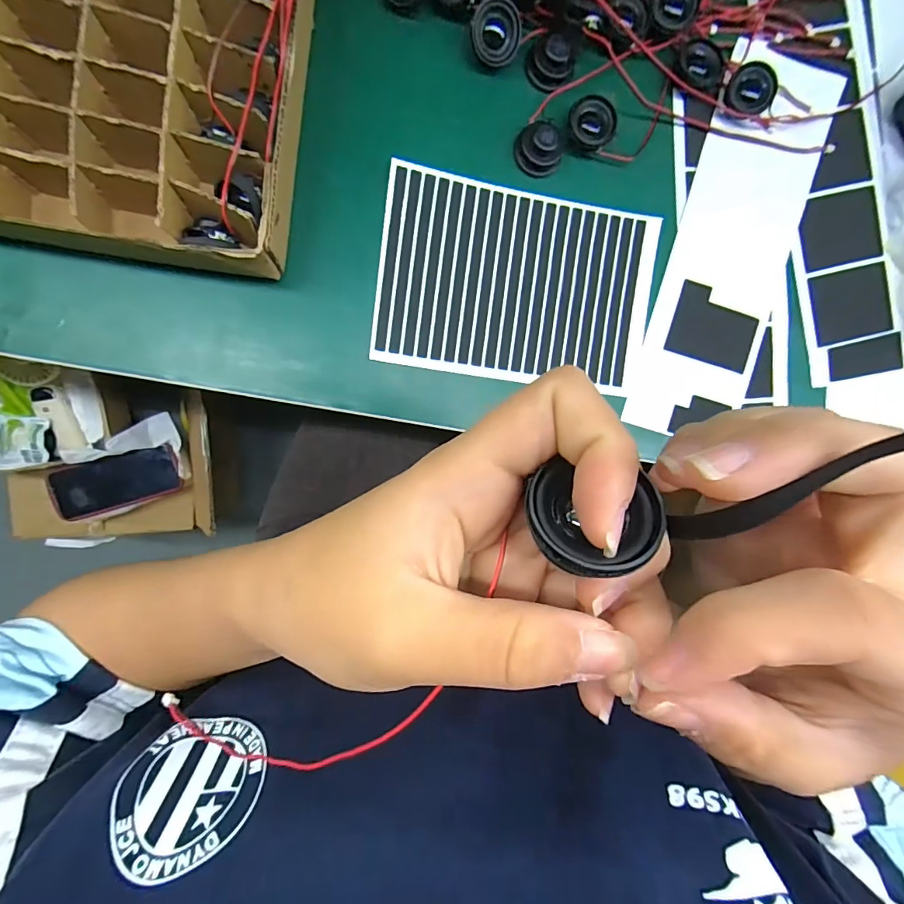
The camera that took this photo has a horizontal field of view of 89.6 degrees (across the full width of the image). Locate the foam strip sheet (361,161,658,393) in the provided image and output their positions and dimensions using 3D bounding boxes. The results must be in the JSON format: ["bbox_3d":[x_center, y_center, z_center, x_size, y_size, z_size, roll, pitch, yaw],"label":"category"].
[{"bbox_3d":[0.044,-0.108,0.297,0.178,0.005,0.116,7,93,-8],"label":"foam strip sheet"}]

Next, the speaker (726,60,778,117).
[{"bbox_3d":[0.195,-0.236,0.297,0.029,0.010,0.027,15,126,3],"label":"speaker"}]

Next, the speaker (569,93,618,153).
[{"bbox_3d":[0.088,-0.206,0.290,0.029,0.016,0.029,0,93,-8],"label":"speaker"}]

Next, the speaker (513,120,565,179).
[{"bbox_3d":[0.056,-0.191,0.286,0.031,0.017,0.025,12,91,-9],"label":"speaker"}]

